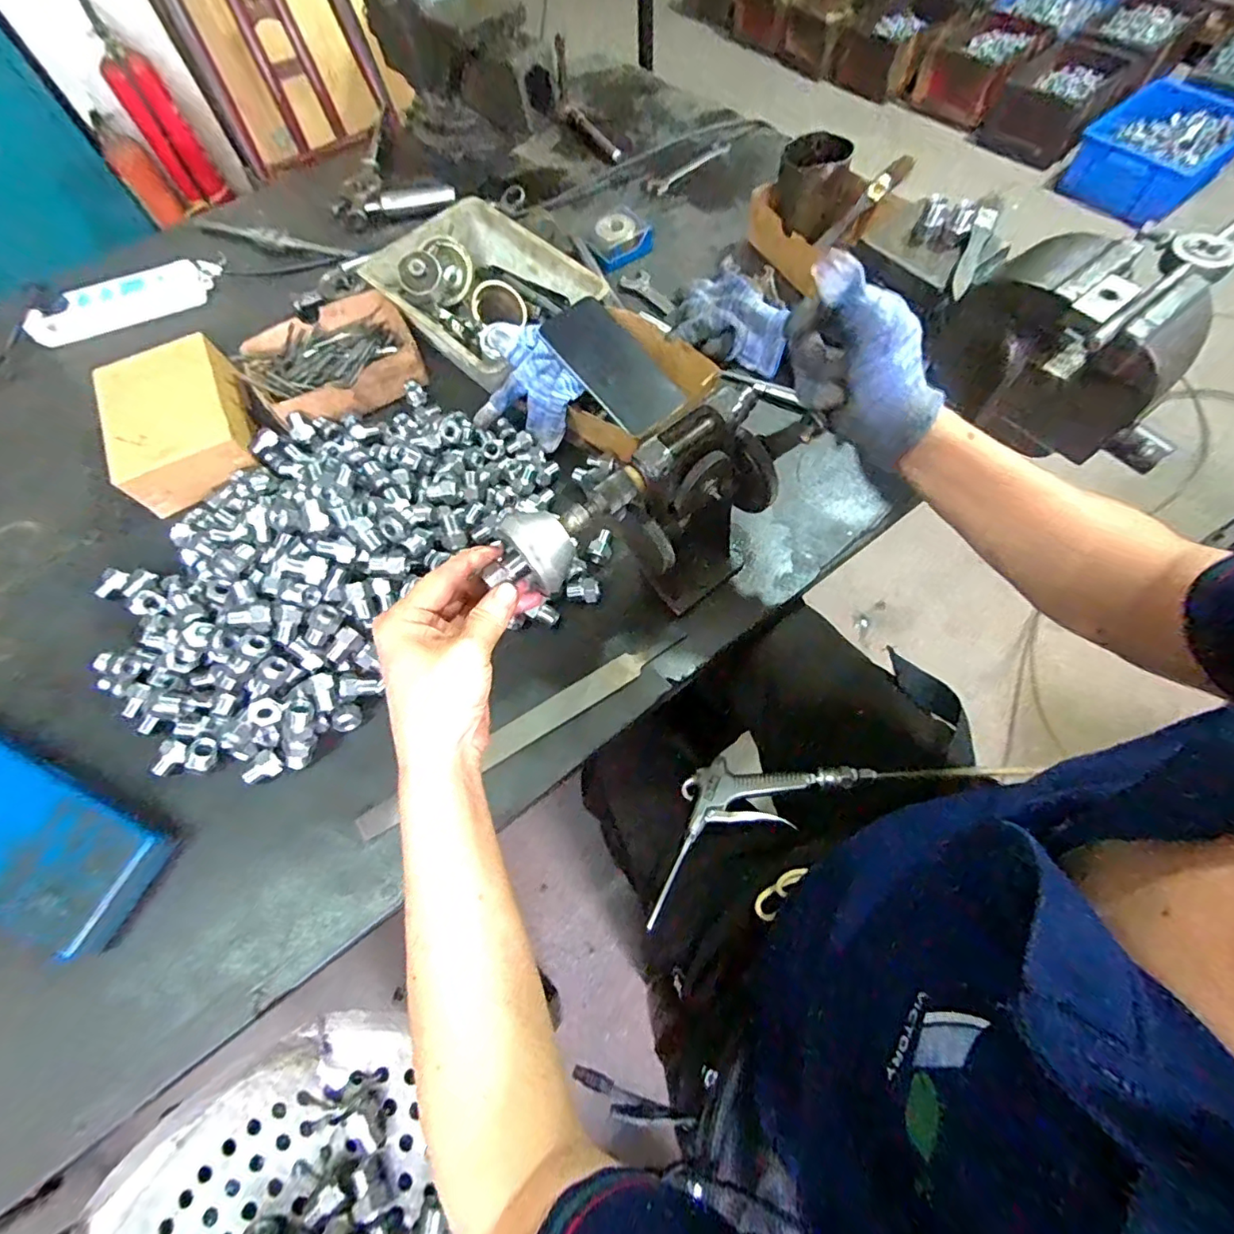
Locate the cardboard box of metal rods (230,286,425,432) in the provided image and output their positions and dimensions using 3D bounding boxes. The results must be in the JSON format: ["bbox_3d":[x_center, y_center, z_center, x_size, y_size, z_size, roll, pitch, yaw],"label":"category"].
[{"bbox_3d":[-0.314,-0.284,0.623,0.178,0.052,0.145,-30,67,-11],"label":"cardboard box of metal rods"}]

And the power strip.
[{"bbox_3d":[-0.620,-0.402,0.701,0.222,0.033,0.064,-30,67,-11],"label":"power strip"}]

